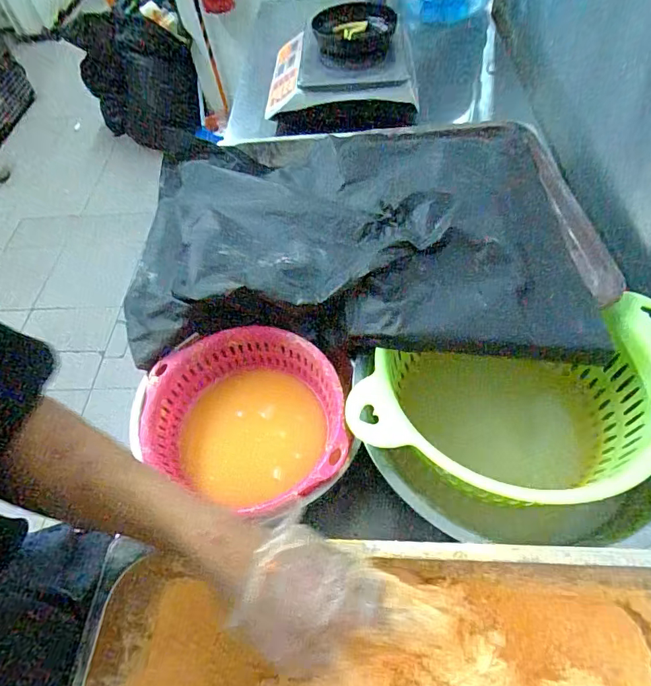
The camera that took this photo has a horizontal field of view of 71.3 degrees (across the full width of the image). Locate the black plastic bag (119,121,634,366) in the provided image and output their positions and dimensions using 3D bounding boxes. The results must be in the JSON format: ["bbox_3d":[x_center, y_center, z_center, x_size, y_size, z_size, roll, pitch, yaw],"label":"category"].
[{"bbox_3d":[0.034,-0.169,0.618,0.613,0.085,0.445,1,56,6],"label":"black plastic bag"}]

